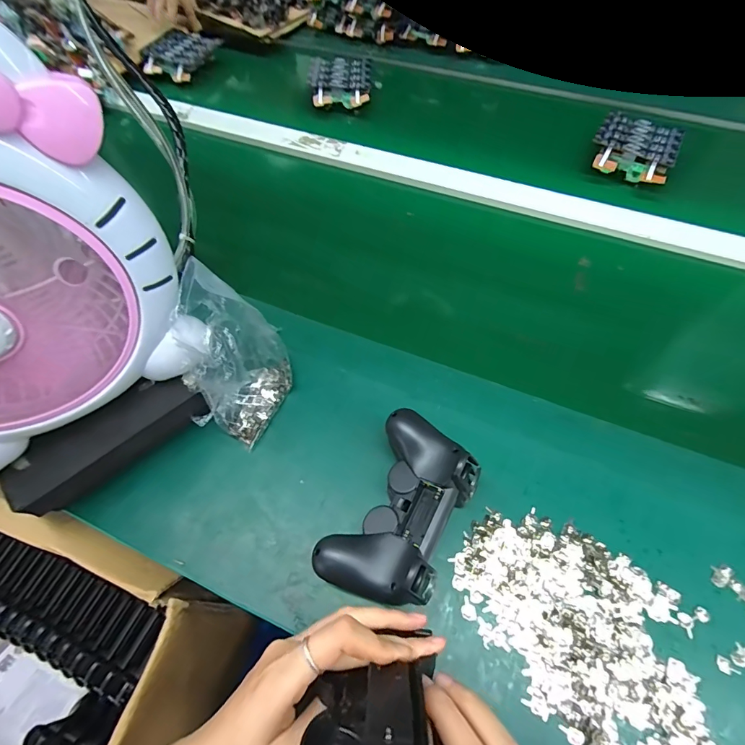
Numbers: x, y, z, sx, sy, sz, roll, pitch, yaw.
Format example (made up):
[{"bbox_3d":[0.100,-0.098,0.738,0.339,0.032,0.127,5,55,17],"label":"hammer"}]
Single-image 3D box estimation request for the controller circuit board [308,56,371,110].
[{"bbox_3d":[-0.060,-0.544,0.758,0.109,0.028,0.145,0,60,2],"label":"controller circuit board"}]

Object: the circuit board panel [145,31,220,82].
[{"bbox_3d":[-0.379,-0.633,0.798,0.105,0.016,0.180,12,63,7],"label":"circuit board panel"}]

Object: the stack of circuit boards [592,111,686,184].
[{"bbox_3d":[0.416,-0.358,0.635,0.119,0.030,0.137,27,64,16],"label":"stack of circuit boards"}]

